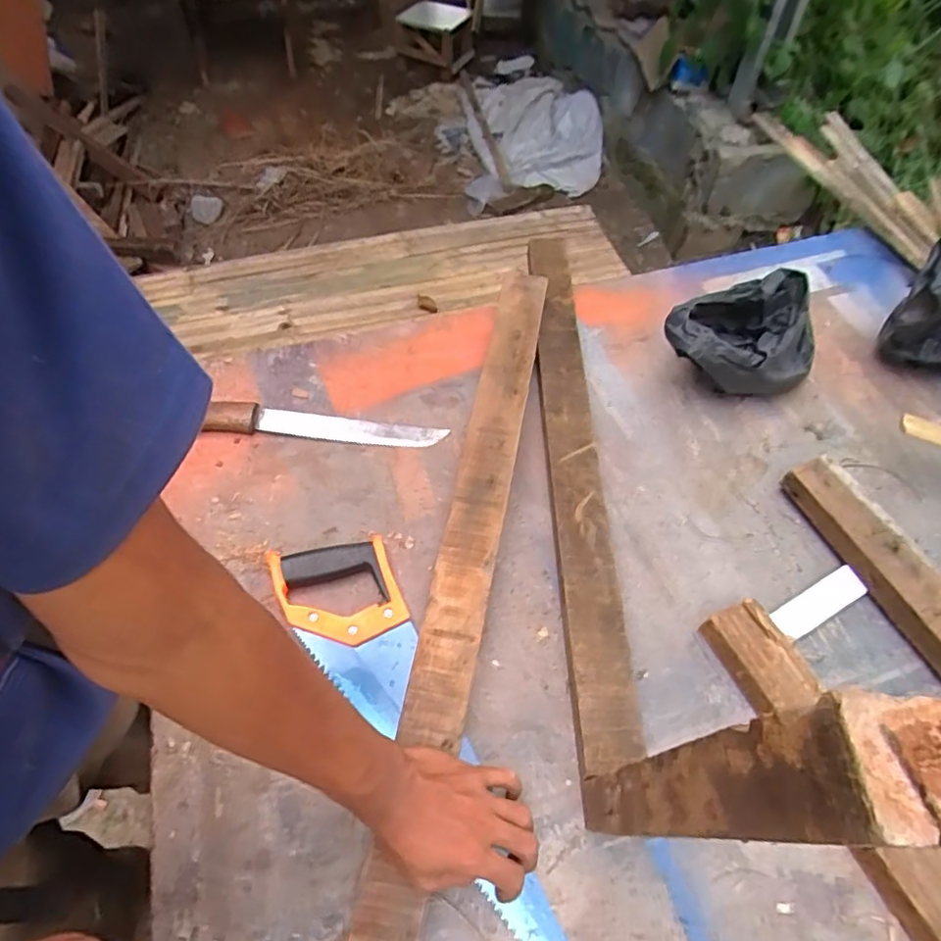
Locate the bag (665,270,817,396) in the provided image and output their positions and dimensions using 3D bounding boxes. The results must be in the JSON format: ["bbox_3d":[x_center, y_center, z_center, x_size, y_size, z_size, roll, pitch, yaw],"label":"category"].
[{"bbox_3d":[0.355,-0.155,0.744,0.204,0.108,0.119,-18,59,-13],"label":"bag"}]

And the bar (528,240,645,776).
[{"bbox_3d":[0.117,-0.035,0.697,0.064,0.047,0.715,0,57,-1],"label":"bar"}]

